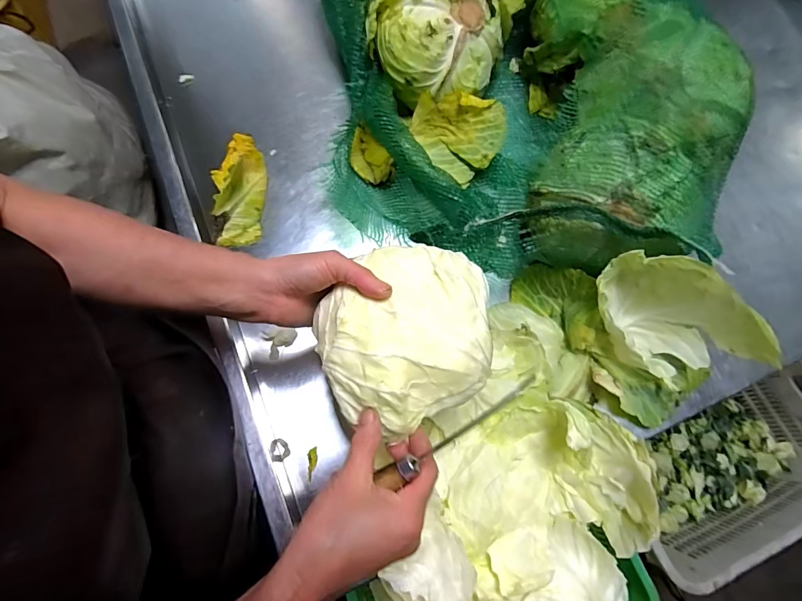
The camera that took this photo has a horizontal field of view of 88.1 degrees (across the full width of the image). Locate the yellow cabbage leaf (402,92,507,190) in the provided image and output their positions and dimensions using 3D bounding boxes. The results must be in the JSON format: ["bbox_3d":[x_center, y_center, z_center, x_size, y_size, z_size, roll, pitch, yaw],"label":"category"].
[{"bbox_3d":[0.077,-0.233,0.562,0.125,0.040,0.120,43,100,5],"label":"yellow cabbage leaf"}]

